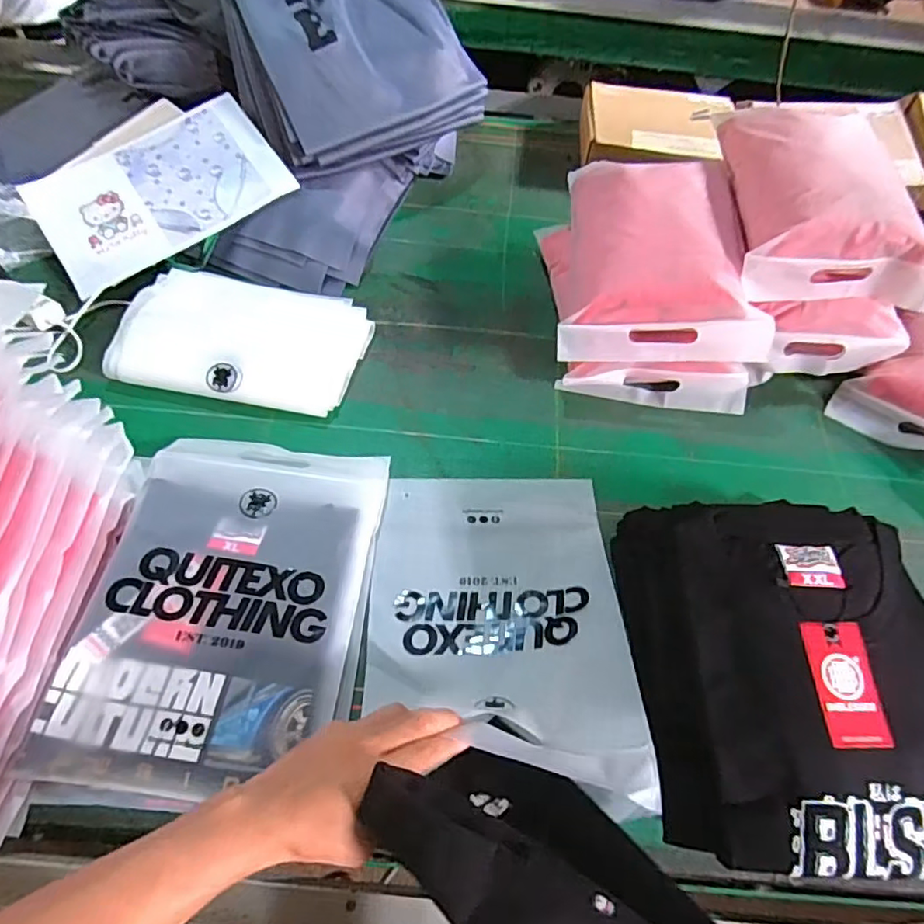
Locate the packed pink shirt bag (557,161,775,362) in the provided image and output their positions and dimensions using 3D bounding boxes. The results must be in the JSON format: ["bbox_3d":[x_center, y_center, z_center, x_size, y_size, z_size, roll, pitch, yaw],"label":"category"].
[{"bbox_3d":[0.248,-0.267,0.743,0.241,0.086,0.311,6,57,-1],"label":"packed pink shirt bag"}]

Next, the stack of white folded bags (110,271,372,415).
[{"bbox_3d":[-0.273,-0.148,0.735,0.284,0.055,0.186,12,57,3],"label":"stack of white folded bags"}]

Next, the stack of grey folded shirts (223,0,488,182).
[{"bbox_3d":[-0.153,-0.600,0.852,0.339,0.115,0.292,-33,102,-19],"label":"stack of grey folded shirts"}]

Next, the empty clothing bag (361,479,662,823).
[{"bbox_3d":[0.034,0.127,0.556,0.237,0.125,0.331,4,57,-2],"label":"empty clothing bag"}]

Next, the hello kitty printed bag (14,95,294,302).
[{"bbox_3d":[-0.424,-0.384,0.831,0.323,0.013,0.215,-33,76,-7],"label":"hello kitty printed bag"}]

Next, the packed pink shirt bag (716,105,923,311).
[{"bbox_3d":[0.460,-0.331,0.738,0.239,0.098,0.303,7,57,0],"label":"packed pink shirt bag"}]

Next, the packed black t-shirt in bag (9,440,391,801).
[{"bbox_3d":[-0.216,0.122,0.562,0.241,0.051,0.345,6,57,0],"label":"packed black t-shirt in bag"}]

